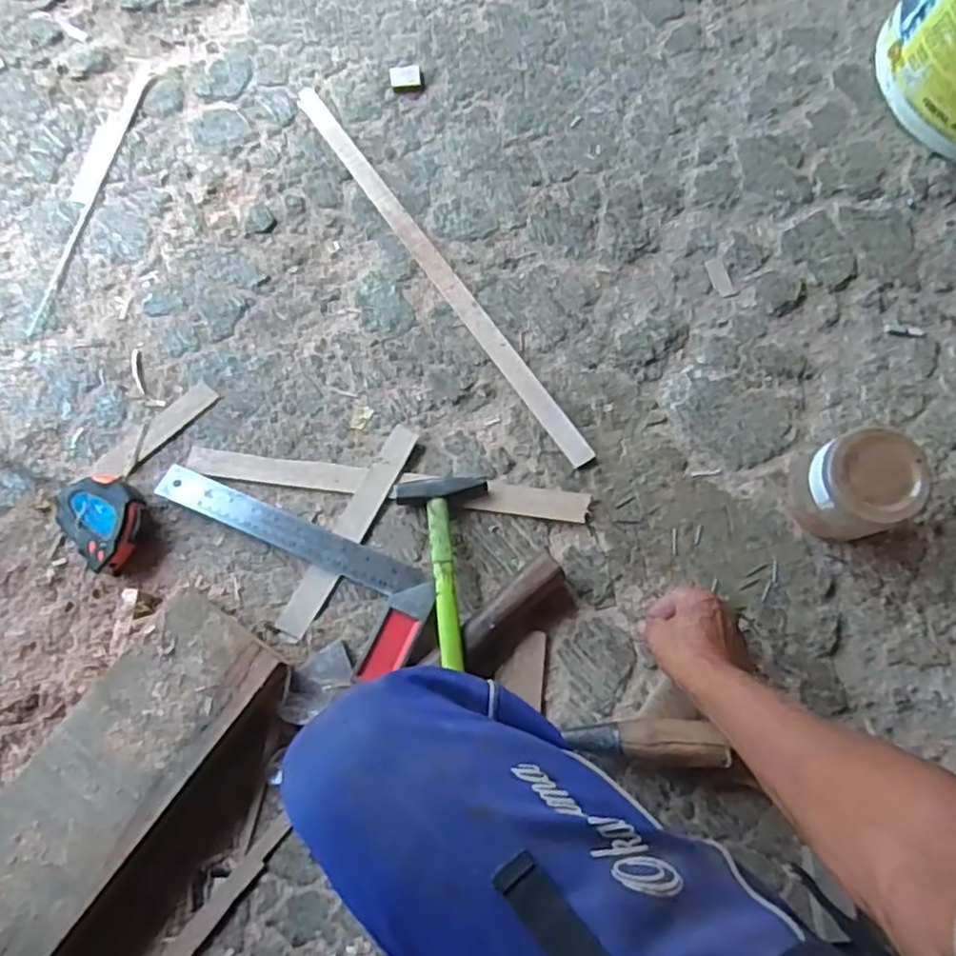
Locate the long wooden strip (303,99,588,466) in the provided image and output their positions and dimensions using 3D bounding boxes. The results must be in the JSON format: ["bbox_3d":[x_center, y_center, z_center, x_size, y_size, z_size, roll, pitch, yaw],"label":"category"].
[{"bbox_3d":[-0.048,-0.239,0.784,0.024,0.009,0.560,-33,77,-9],"label":"long wooden strip"}]

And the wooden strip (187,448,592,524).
[{"bbox_3d":[-0.092,0.006,0.717,0.410,0.010,0.030,7,75,2],"label":"wooden strip"}]

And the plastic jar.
[{"bbox_3d":[0.361,0.007,0.679,0.094,0.098,0.095,0,75,0],"label":"plastic jar"}]

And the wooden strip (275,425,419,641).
[{"bbox_3d":[-0.128,0.051,0.705,0.034,0.008,0.234,26,78,15],"label":"wooden strip"}]

